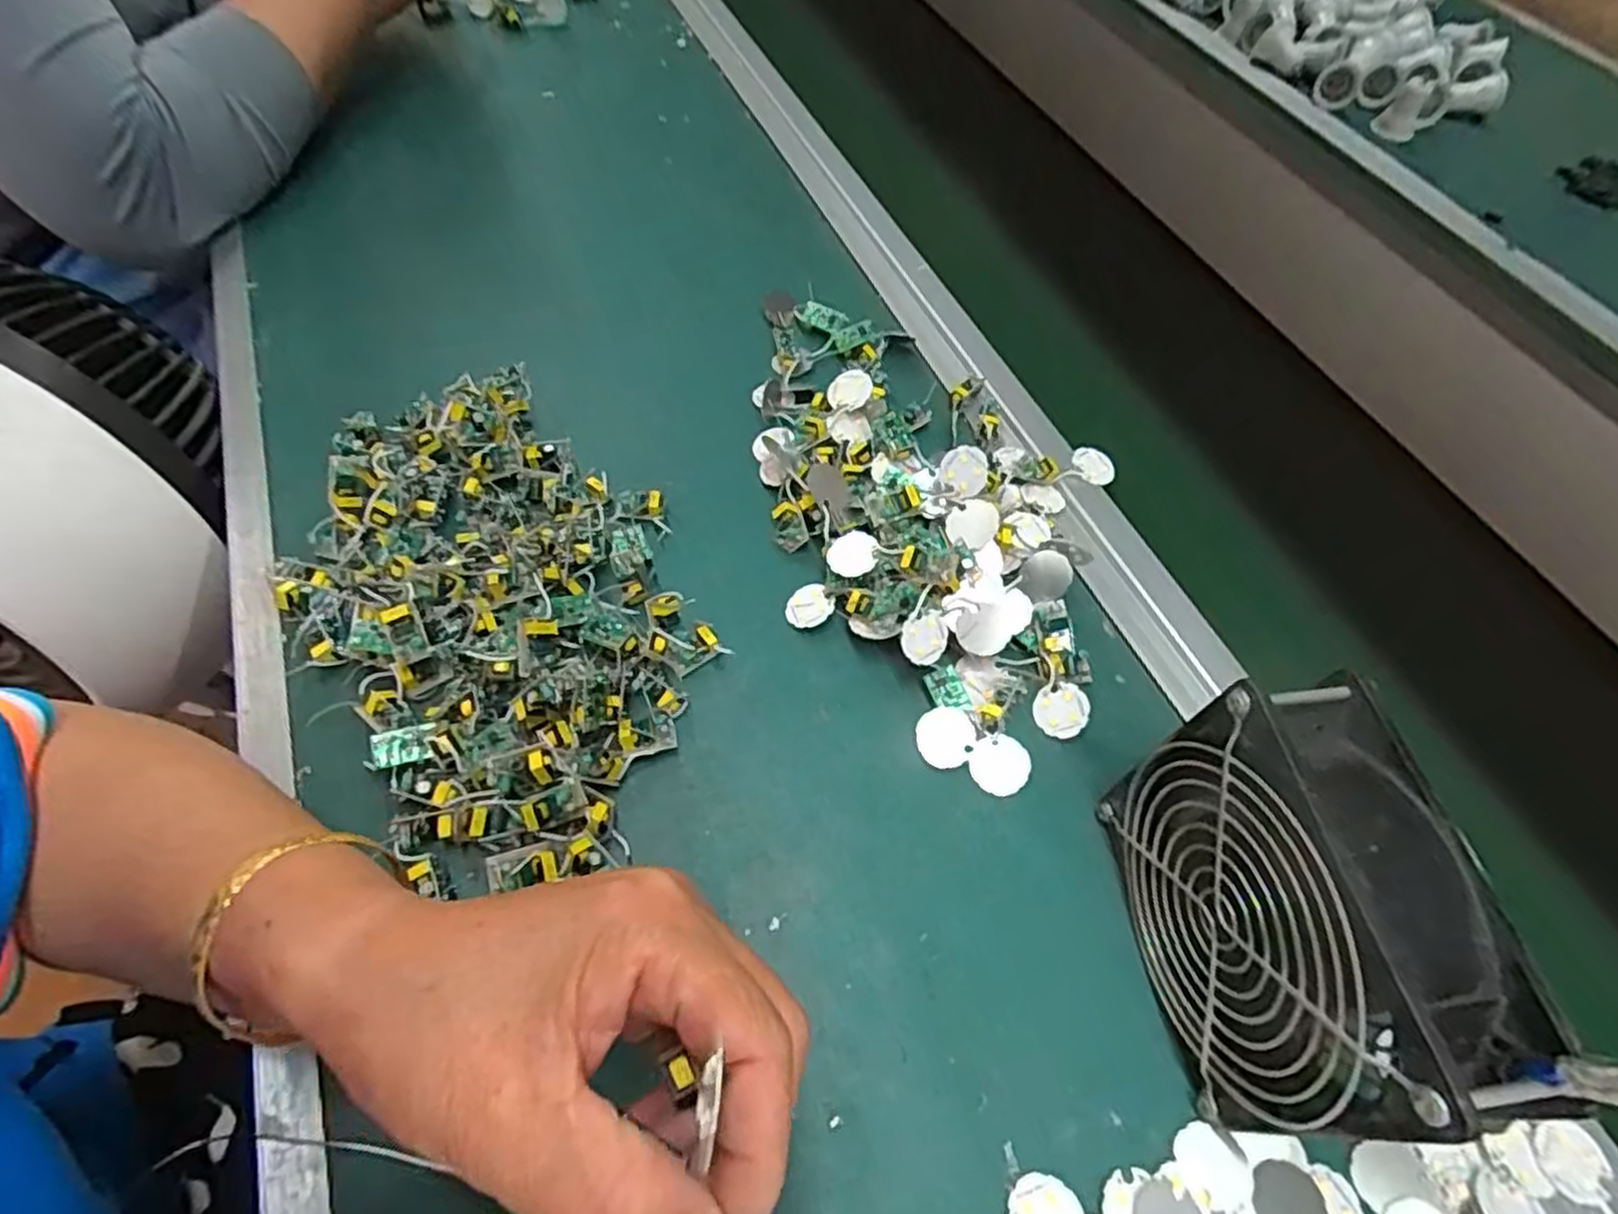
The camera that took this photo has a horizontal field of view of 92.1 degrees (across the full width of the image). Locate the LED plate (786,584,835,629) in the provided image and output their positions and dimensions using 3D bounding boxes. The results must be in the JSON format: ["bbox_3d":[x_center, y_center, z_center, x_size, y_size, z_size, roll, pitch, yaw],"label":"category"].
[{"bbox_3d":[0.000,0.000,0.376,0.024,0.004,0.022,-7,64,14],"label":"LED plate"}]

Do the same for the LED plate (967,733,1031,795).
[{"bbox_3d":[0.083,0.069,0.339,0.027,0.004,0.025,2,76,-7],"label":"LED plate"}]

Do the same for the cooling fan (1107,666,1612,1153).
[{"bbox_3d":[0.153,0.101,0.256,0.050,0.119,0.116,-5,58,-7],"label":"cooling fan"}]

